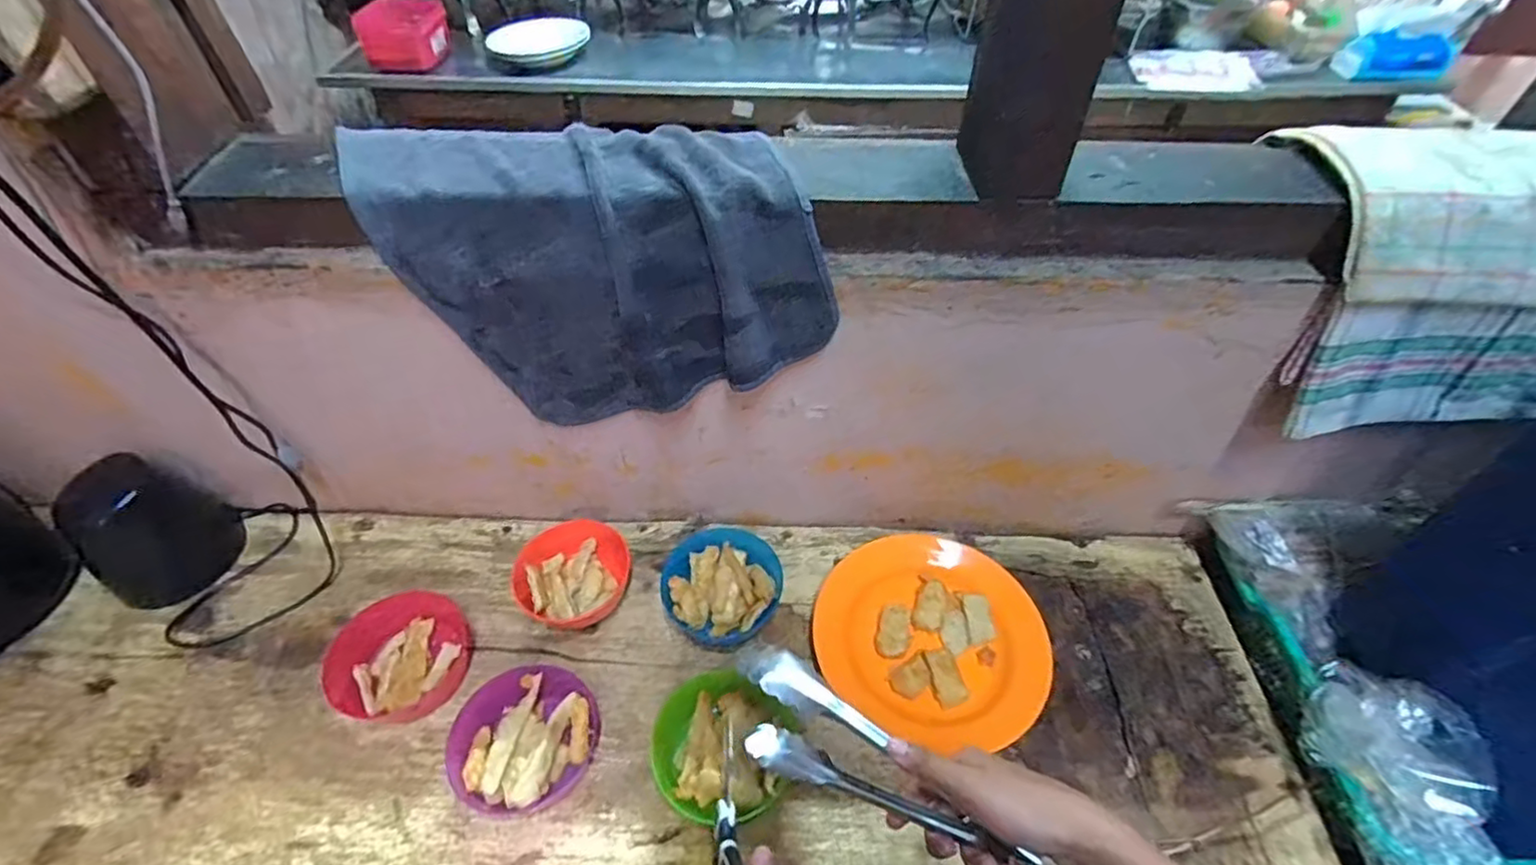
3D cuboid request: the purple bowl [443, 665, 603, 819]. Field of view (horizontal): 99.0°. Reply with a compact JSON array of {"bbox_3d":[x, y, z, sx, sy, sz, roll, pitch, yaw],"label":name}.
[{"bbox_3d":[-0.203,0.258,0.555,0.115,0.044,0.104,-25,54,-20],"label":"purple bowl"}]

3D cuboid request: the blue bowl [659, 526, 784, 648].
[{"bbox_3d":[-0.045,0.151,0.654,0.115,0.042,0.107,-2,49,-2],"label":"blue bowl"}]

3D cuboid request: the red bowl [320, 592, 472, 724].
[{"bbox_3d":[-0.337,0.206,0.606,0.112,0.044,0.114,0,49,0],"label":"red bowl"}]

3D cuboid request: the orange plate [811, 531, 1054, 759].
[{"bbox_3d":[0.155,0.190,0.621,0.207,0.036,0.190,0,49,0],"label":"orange plate"}]

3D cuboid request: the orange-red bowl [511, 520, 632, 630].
[{"bbox_3d":[-0.190,0.142,0.653,0.109,0.057,0.093,-31,56,-24],"label":"orange-red bowl"}]

